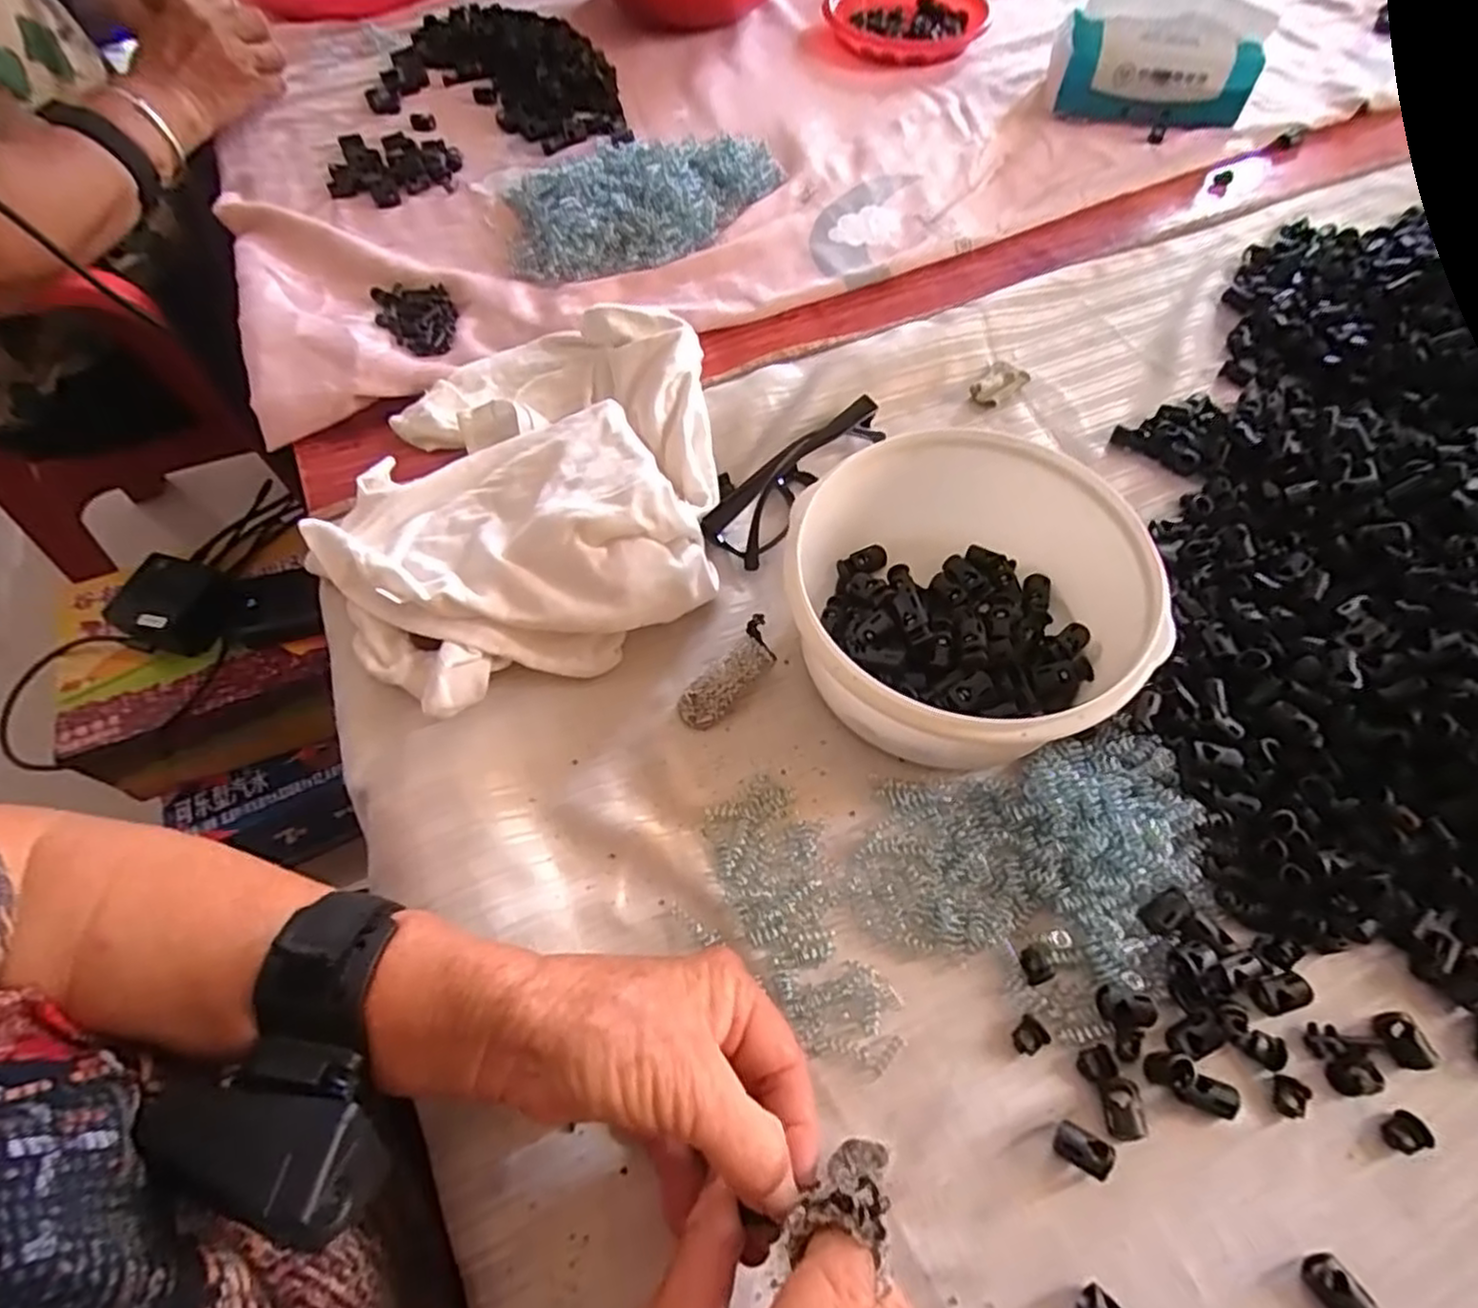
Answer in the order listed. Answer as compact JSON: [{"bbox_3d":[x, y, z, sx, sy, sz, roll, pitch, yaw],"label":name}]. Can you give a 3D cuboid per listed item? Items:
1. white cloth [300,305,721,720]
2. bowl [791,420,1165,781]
[{"bbox_3d":[-0.130,-0.111,0.414,0.223,0.053,0.291,-5,60,-2],"label":"white cloth"},{"bbox_3d":[0.099,-0.019,0.339,0.147,0.074,0.155,-1,60,1],"label":"bowl"}]

